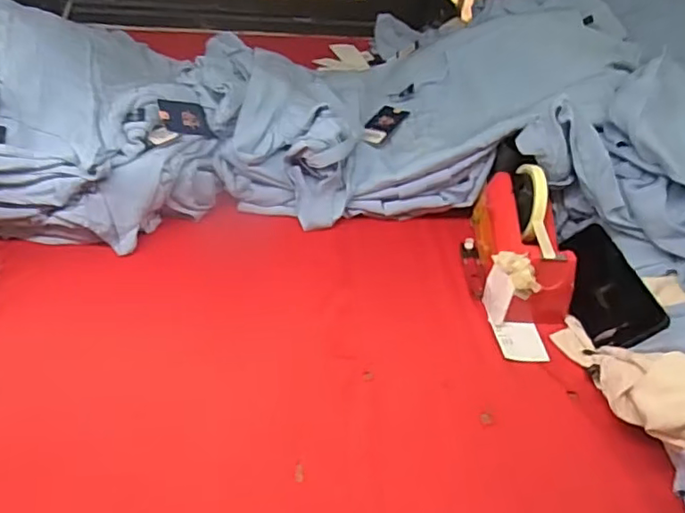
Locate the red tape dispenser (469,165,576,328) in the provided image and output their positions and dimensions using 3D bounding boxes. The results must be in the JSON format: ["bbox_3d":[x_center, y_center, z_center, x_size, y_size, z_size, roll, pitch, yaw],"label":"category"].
[{"bbox_3d":[0.218,-0.027,0.699,0.084,0.122,0.184,4,38,-2],"label":"red tape dispenser"}]

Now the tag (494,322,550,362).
[{"bbox_3d":[0.198,0.095,0.648,0.050,0.005,0.055,2,38,-5],"label":"tag"}]

